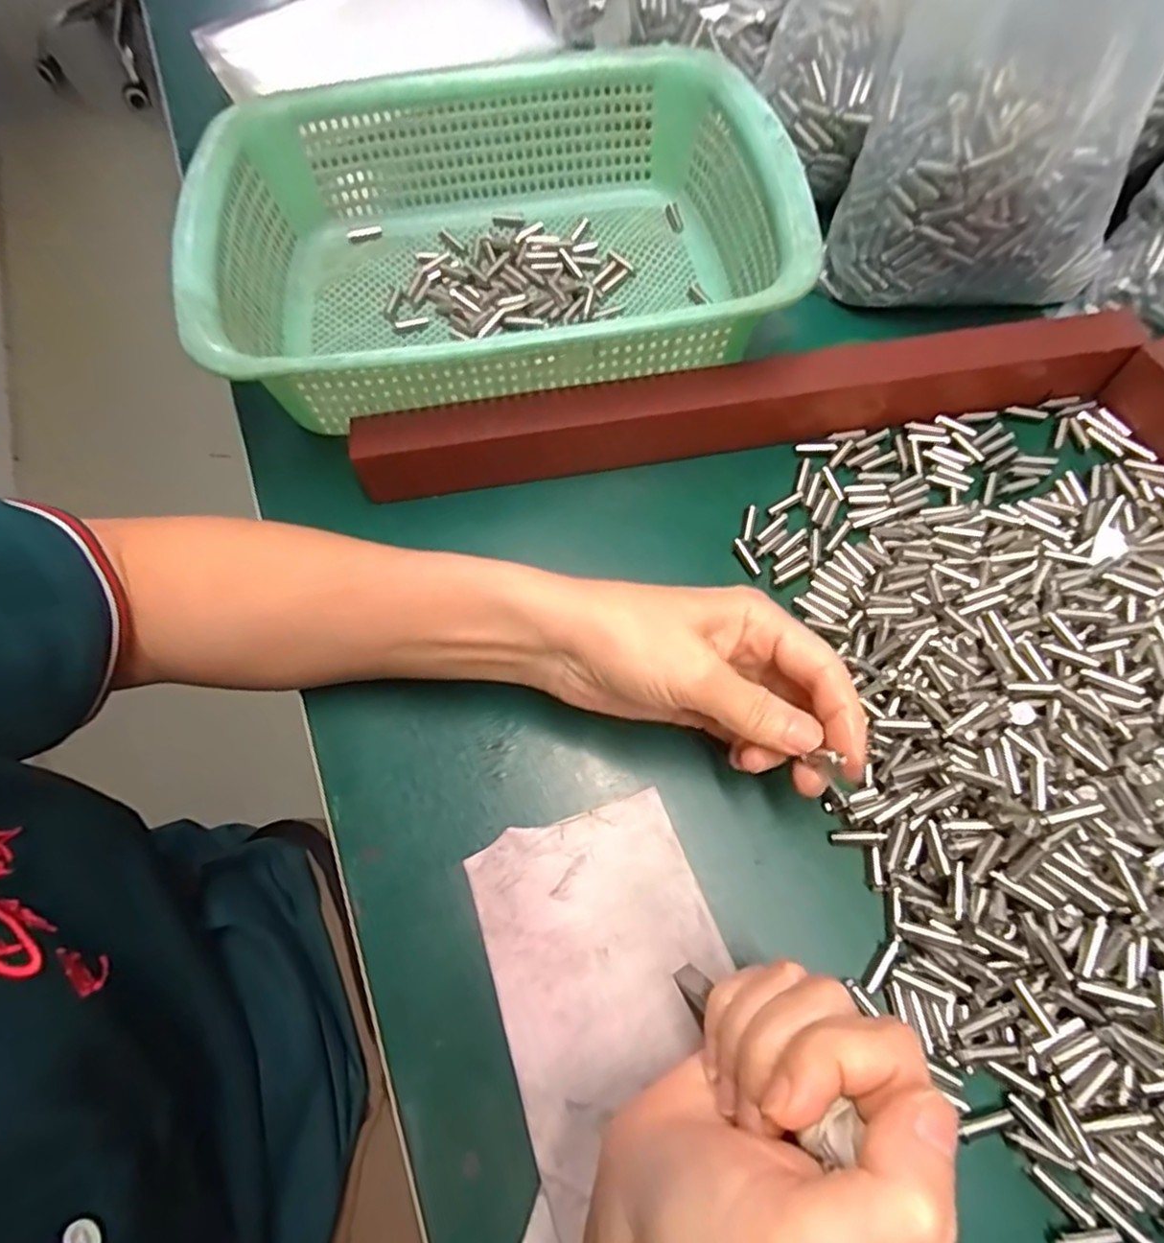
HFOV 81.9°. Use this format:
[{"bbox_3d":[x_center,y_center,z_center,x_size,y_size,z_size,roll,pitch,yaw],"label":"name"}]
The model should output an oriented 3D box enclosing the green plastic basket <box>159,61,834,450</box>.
[{"bbox_3d":[-0.042,-0.204,0.364,0.293,0.083,0.220,-9,66,-1],"label":"green plastic basket"}]

